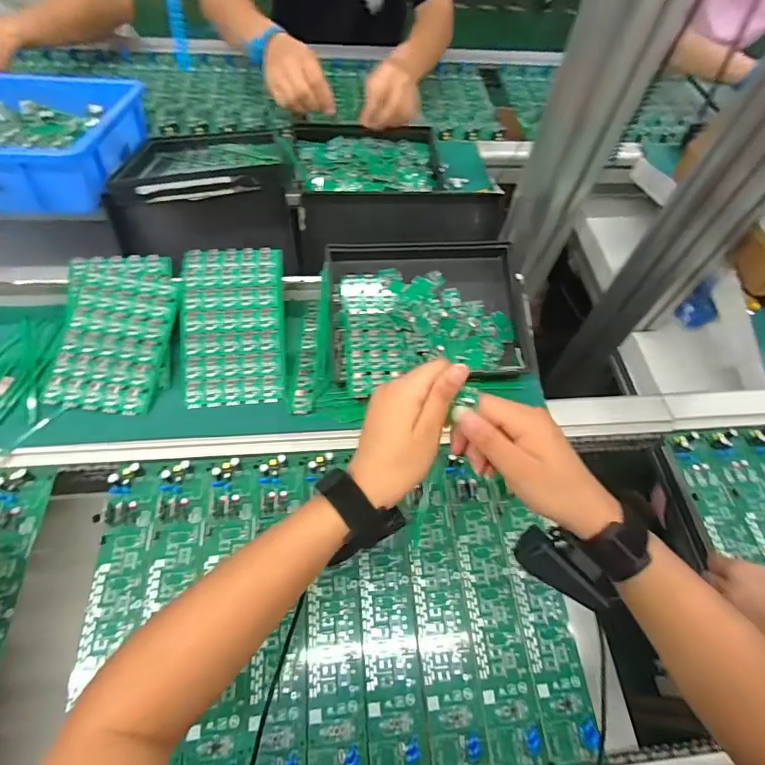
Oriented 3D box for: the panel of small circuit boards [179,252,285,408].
[{"bbox_3d":[-0.172,-0.068,0.534,0.112,0.005,0.188,-3,78,-8],"label":"panel of small circuit boards"}]

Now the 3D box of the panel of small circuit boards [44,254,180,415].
[{"bbox_3d":[-0.296,-0.060,0.520,0.119,0.008,0.187,2,74,-7],"label":"panel of small circuit boards"}]

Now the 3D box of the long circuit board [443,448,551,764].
[{"bbox_3d":[0.101,0.195,0.437,0.047,0.014,0.262,-3,58,-6],"label":"long circuit board"}]

